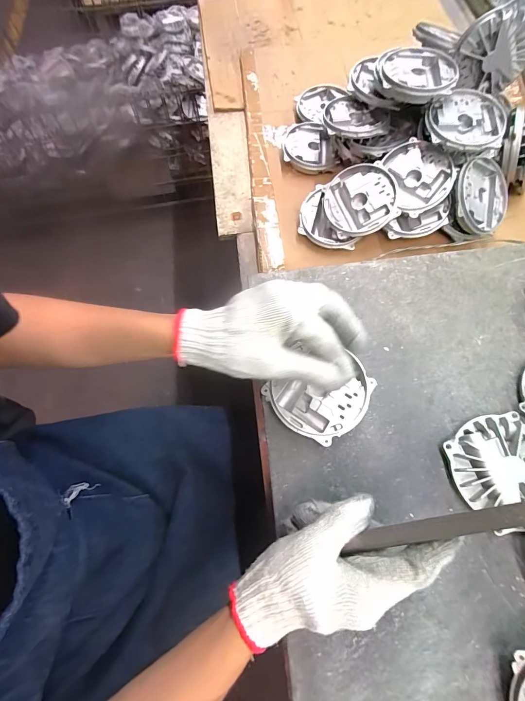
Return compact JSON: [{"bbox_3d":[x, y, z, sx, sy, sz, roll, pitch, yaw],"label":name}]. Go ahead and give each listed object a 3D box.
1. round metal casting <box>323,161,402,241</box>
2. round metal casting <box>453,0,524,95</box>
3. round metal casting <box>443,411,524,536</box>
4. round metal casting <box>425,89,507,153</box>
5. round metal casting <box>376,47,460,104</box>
[{"bbox_3d":[0.152,-0.230,0.512,0.105,0.023,0.105,-14,81,17],"label":"round metal casting"},{"bbox_3d":[0.343,-0.442,0.489,0.103,0.096,0.021,7,69,4],"label":"round metal casting"},{"bbox_3d":[0.250,0.120,0.334,0.107,0.018,0.105,-1,68,1],"label":"round metal casting"},{"bbox_3d":[0.300,-0.333,0.481,0.113,0.021,0.104,-1,68,1],"label":"round metal casting"},{"bbox_3d":[0.227,-0.407,0.490,0.108,0.027,0.106,6,68,4],"label":"round metal casting"}]

